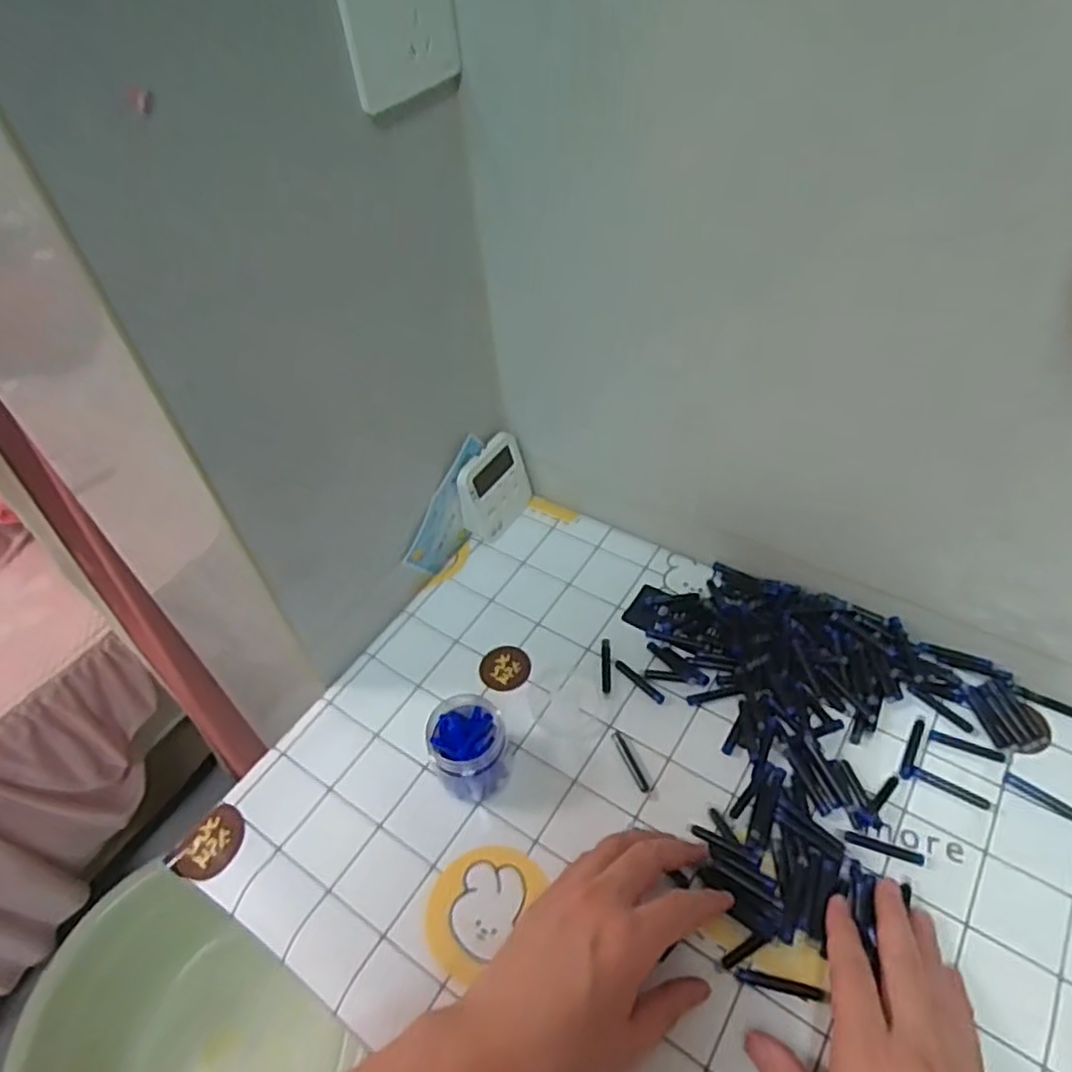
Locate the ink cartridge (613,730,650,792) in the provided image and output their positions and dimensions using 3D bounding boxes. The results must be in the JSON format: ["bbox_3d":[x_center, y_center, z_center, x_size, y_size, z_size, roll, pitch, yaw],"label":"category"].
[{"bbox_3d":[0.066,0.156,0.497,0.008,0.004,0.047,-19,49,-12],"label":"ink cartridge"}]

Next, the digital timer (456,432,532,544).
[{"bbox_3d":[-0.034,-0.042,0.635,0.026,0.079,0.076,26,55,25],"label":"digital timer"}]

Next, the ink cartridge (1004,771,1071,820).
[{"bbox_3d":[0.327,0.168,0.458,0.047,0.004,0.009,32,58,29],"label":"ink cartridge"}]

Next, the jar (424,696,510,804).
[{"bbox_3d":[-0.046,0.144,0.481,0.053,0.054,0.053,-2,48,3],"label":"jar"}]

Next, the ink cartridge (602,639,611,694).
[{"bbox_3d":[0.054,0.098,0.547,0.006,0.004,0.046,0,48,5],"label":"ink cartridge"}]

